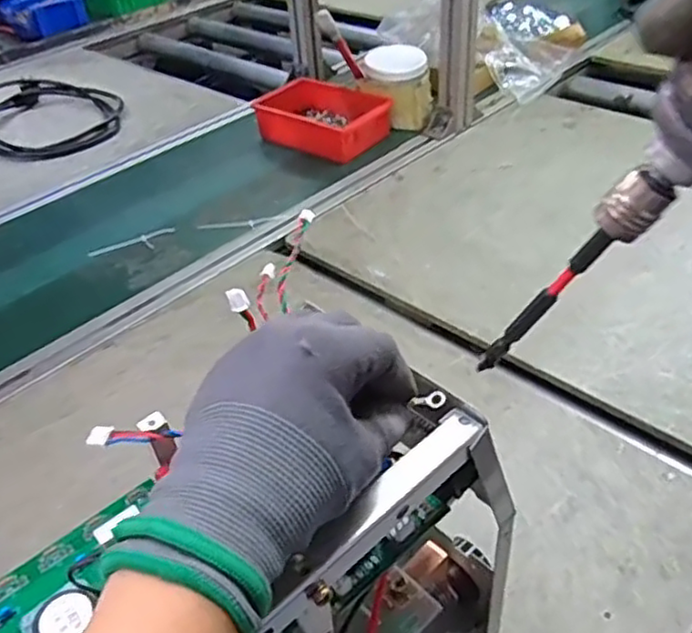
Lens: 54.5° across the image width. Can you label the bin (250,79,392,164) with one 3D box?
[{"bbox_3d":[-0.043,-0.323,1.087,0.212,0.058,0.134,20,46,27],"label":"bin"}]

